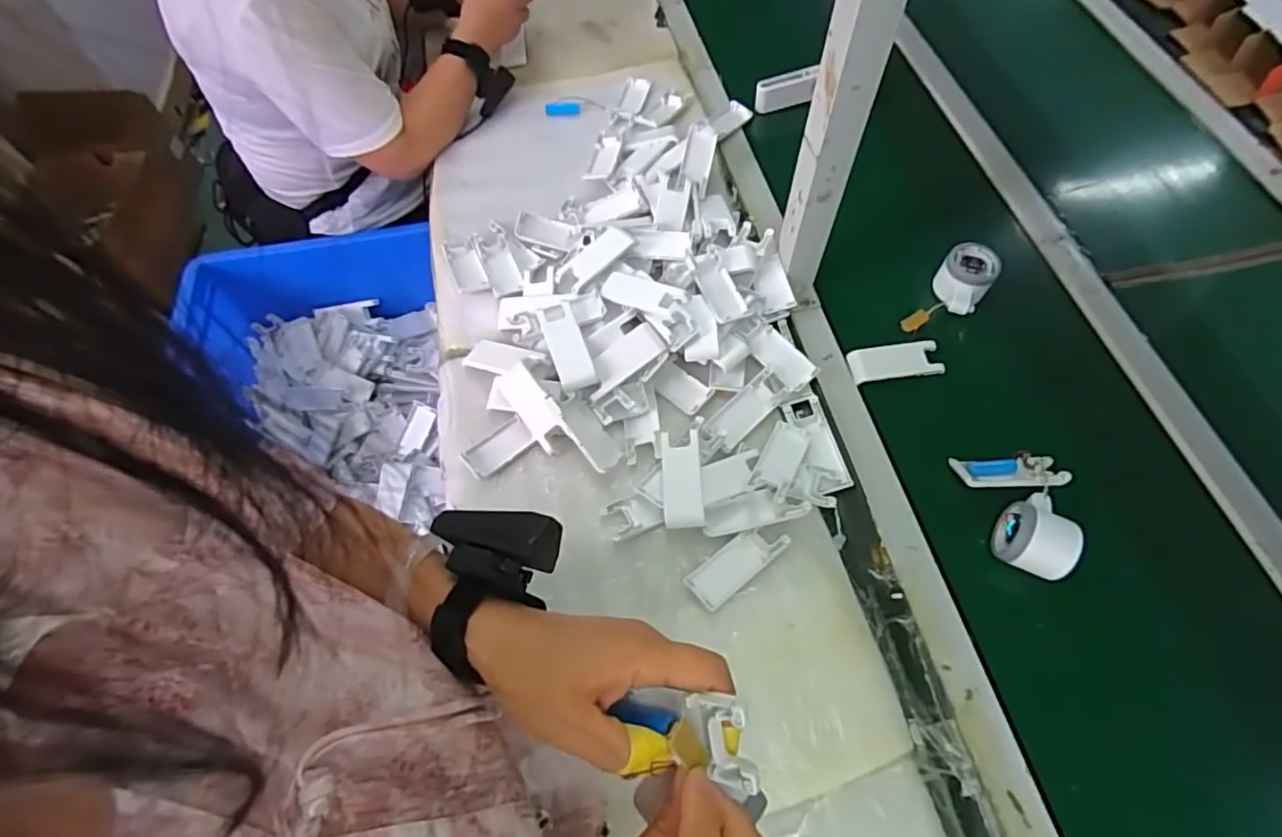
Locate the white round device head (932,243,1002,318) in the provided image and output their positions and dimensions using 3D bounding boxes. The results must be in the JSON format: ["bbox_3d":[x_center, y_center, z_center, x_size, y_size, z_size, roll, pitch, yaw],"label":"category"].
[{"bbox_3d":[0.379,-0.163,0.708,0.058,0.045,0.080,37,69,19],"label":"white round device head"}]

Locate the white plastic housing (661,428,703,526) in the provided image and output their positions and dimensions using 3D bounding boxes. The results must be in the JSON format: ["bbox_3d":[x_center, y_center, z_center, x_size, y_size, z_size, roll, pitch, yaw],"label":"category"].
[{"bbox_3d":[0.040,0.059,0.596,0.039,0.013,0.099,-10,62,15],"label":"white plastic housing"}]

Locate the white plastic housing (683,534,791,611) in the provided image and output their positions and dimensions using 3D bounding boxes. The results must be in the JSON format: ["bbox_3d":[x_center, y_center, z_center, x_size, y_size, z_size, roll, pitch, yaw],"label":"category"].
[{"bbox_3d":[0.090,0.135,0.567,0.099,0.008,0.039,-36,67,-17],"label":"white plastic housing"}]

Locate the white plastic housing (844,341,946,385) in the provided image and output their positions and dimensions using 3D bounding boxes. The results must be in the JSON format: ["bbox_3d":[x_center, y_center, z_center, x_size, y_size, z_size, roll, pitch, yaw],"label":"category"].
[{"bbox_3d":[0.288,-0.064,0.679,0.101,0.009,0.041,-8,62,-3],"label":"white plastic housing"}]

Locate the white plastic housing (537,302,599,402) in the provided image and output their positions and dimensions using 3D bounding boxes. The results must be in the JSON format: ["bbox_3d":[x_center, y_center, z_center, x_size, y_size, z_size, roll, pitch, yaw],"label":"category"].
[{"bbox_3d":[-0.079,-0.073,0.648,0.042,0.034,0.106,-16,63,-7],"label":"white plastic housing"}]

